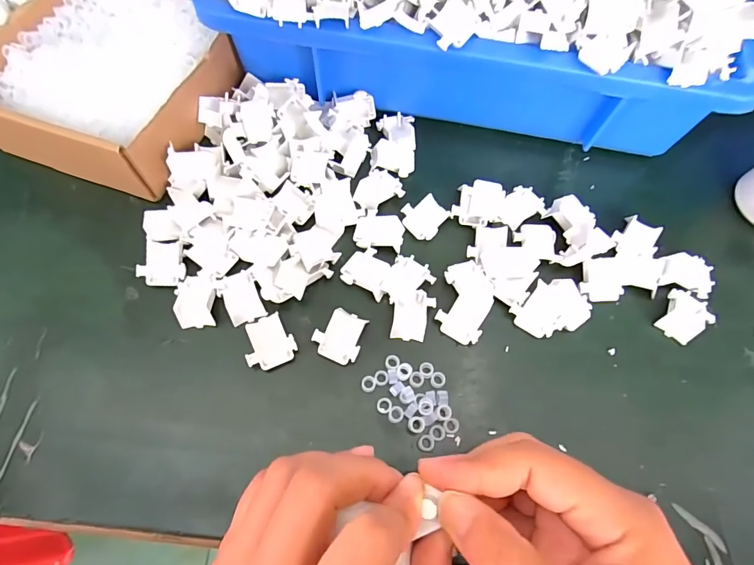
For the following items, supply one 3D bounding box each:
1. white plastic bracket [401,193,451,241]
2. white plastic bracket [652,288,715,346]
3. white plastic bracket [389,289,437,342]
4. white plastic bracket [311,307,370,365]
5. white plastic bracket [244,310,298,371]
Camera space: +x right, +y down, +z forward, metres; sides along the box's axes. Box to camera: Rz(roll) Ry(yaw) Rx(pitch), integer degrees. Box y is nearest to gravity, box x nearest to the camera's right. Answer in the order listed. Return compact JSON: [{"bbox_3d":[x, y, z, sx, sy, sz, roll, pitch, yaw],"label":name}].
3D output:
[{"bbox_3d":[0.034,-0.047,0.296,0.029,0.007,0.029,-37,73,-17],"label":"white plastic bracket"},{"bbox_3d":[0.204,0.023,0.277,0.028,0.010,0.033,39,70,13],"label":"white plastic bracket"},{"bbox_3d":[0.023,0.021,0.269,0.028,0.006,0.032,5,66,-1],"label":"white plastic bracket"},{"bbox_3d":[-0.023,0.033,0.260,0.029,0.007,0.031,20,67,6],"label":"white plastic bracket"},{"bbox_3d":[-0.066,0.037,0.256,0.029,0.009,0.030,-20,69,-11],"label":"white plastic bracket"}]

